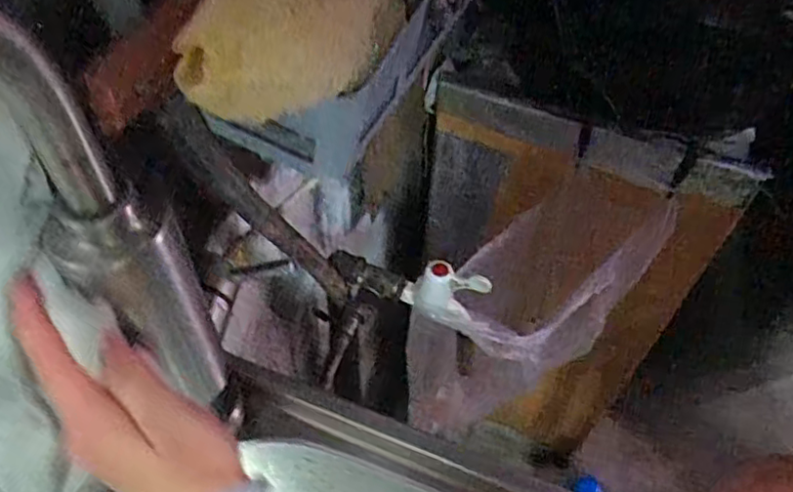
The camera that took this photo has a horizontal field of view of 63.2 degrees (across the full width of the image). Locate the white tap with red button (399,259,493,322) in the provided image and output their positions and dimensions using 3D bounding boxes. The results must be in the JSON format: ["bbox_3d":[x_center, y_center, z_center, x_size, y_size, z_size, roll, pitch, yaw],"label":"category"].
[{"bbox_3d":[0.044,0.041,0.584,0.076,0.055,0.030,5,52,2],"label":"white tap with red button"}]

